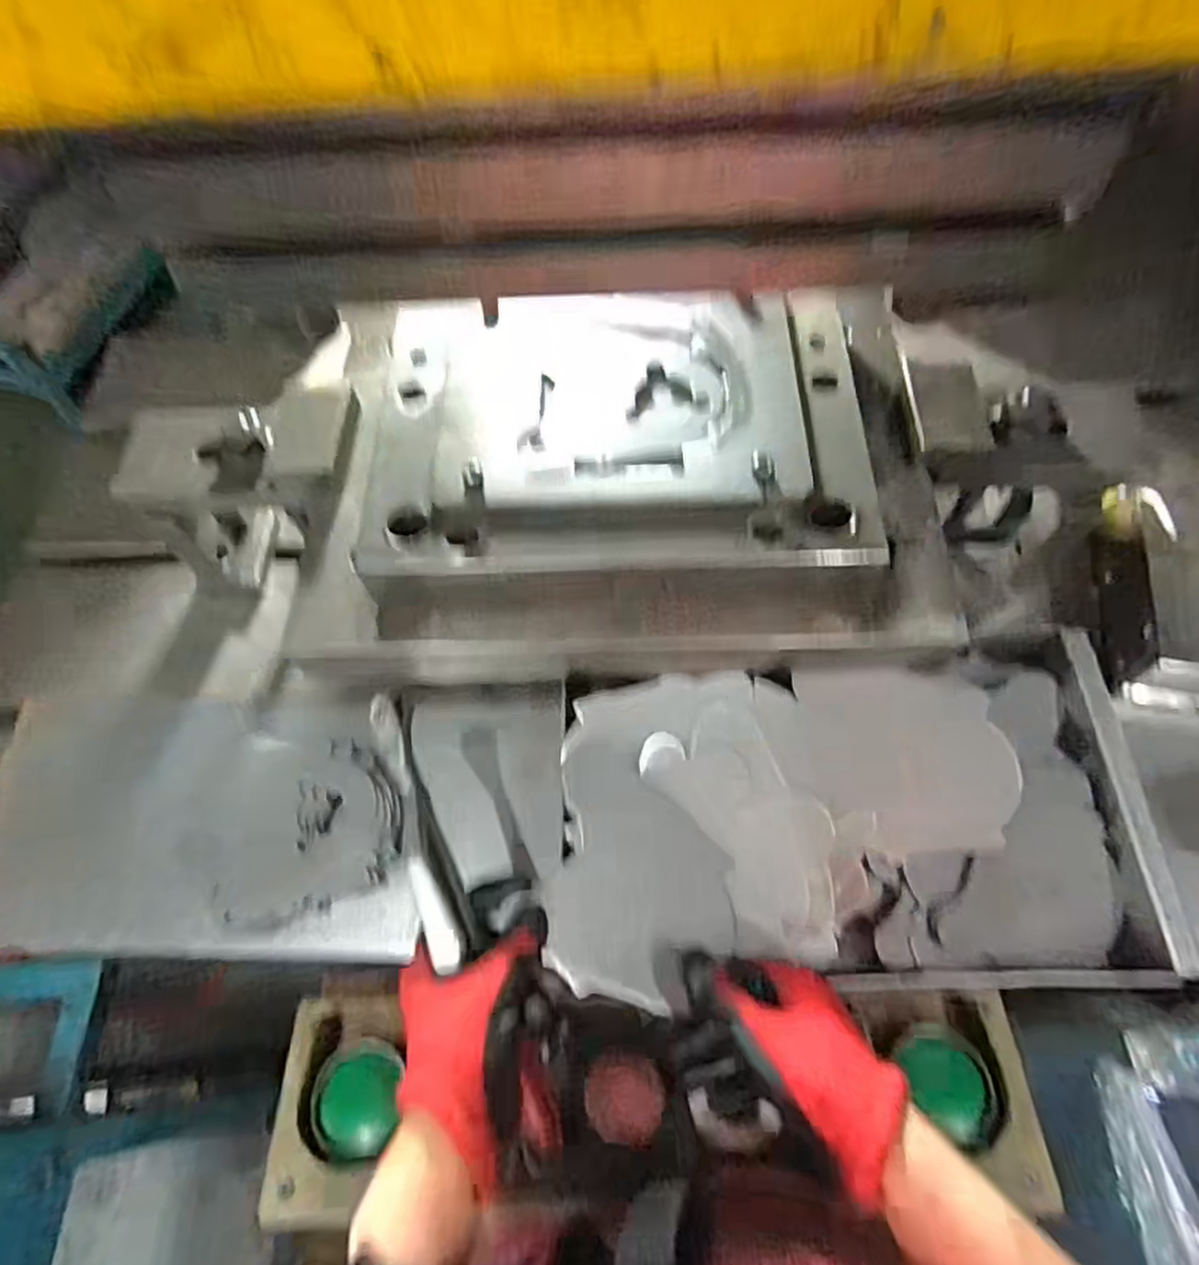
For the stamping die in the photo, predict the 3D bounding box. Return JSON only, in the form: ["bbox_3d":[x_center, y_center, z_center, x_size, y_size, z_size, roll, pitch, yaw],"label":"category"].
[{"bbox_3d":[0.013,-0.111,0.524,0.428,0.109,0.282,-1,63,2],"label":"stamping die"}]

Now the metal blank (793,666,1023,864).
[{"bbox_3d":[0.202,0.083,0.485,0.127,0.008,0.124,-7,84,7],"label":"metal blank"}]

